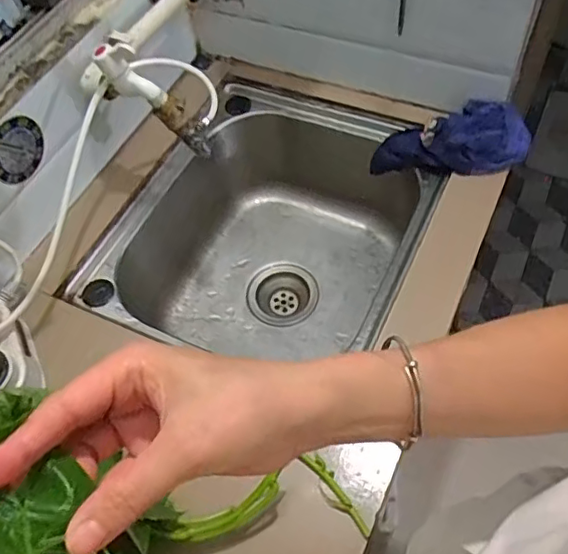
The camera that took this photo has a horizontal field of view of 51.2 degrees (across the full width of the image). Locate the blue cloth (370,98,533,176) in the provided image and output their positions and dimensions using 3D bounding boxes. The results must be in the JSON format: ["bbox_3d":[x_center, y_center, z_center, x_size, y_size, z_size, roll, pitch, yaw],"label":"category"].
[{"bbox_3d":[0.211,-0.173,0.779,0.202,0.065,0.074,-5,55,24],"label":"blue cloth"}]

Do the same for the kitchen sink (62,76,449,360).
[{"bbox_3d":[-0.019,-0.036,0.850,0.382,0.205,0.412,19,61,16],"label":"kitchen sink"}]

